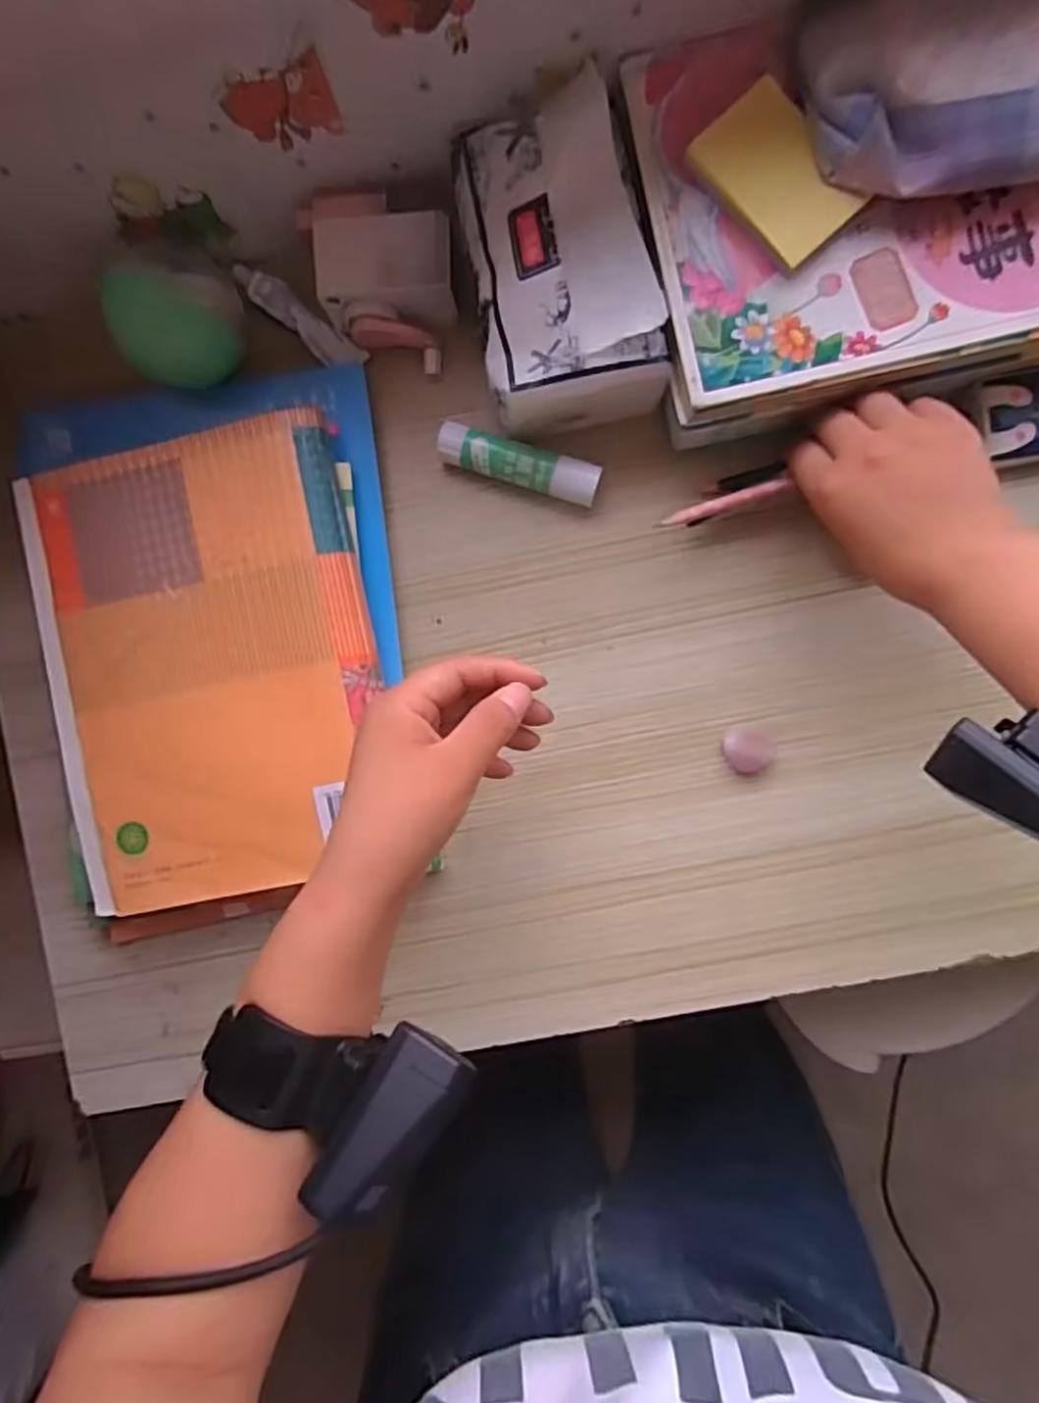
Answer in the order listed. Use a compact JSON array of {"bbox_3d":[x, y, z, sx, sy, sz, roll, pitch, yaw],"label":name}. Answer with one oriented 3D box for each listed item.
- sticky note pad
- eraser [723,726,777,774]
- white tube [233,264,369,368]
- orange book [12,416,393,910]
[{"bbox_3d":[0.122,-0.250,0.344,0.048,0.012,0.075,-41,88,3],"label":"sticky note pad"},{"bbox_3d":[0.135,0.029,0.425,0.028,0.013,0.026,0,91,4],"label":"eraser"},{"bbox_3d":[-0.135,-0.234,0.438,0.099,0.017,0.020,41,93,2],"label":"white tube"},{"bbox_3d":[-0.178,-0.018,0.414,0.190,0.012,0.253,-11,90,6],"label":"orange book"}]

